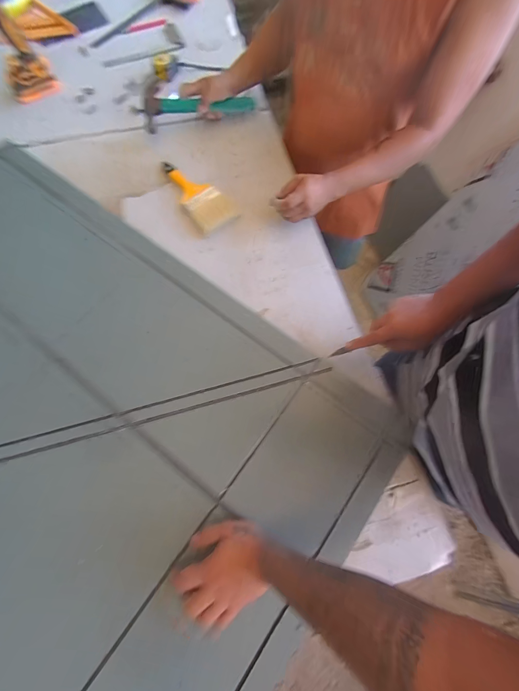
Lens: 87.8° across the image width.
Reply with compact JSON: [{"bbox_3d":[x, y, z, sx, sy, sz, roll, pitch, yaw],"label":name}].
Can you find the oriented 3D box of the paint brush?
[{"bbox_3d":[-0.149,-0.371,0.644,0.098,0.023,0.233,-34,76,-12],"label":"paint brush"}]

